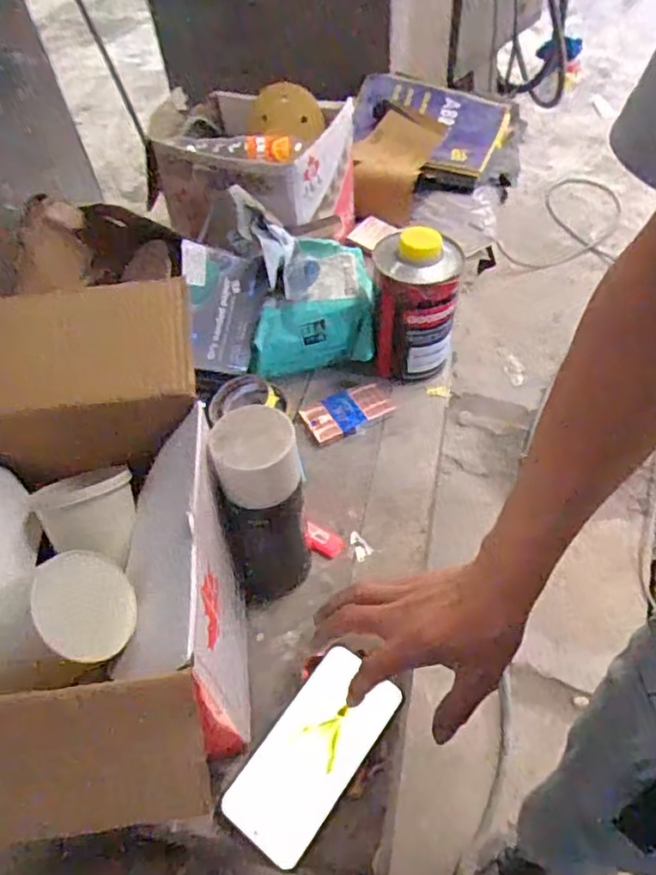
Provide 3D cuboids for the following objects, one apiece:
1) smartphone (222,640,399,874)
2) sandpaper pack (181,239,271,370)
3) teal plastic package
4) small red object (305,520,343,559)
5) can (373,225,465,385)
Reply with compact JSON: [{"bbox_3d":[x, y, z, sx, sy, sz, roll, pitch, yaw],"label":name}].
[{"bbox_3d":[-0.012,0.243,0.484,0.074,0.009,0.149,30,59,24],"label":"smartphone"},{"bbox_3d":[-0.120,-0.139,0.681,0.107,0.128,0.014,1,23,-38],"label":"sandpaper pack"},{"bbox_3d":[-0.017,-0.163,0.756,0.141,0.099,0.148,-2,52,2],"label":"teal plastic package"},{"bbox_3d":[-0.006,0.104,0.621,0.040,0.014,0.025,18,55,17],"label":"small red object"},{"bbox_3d":[0.102,-0.151,0.720,0.090,0.163,0.087,-2,52,2],"label":"can"}]

